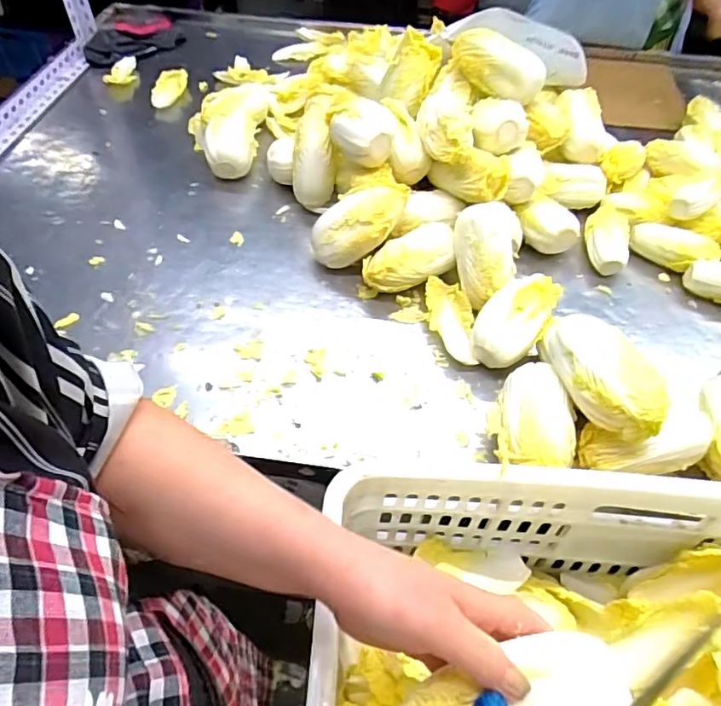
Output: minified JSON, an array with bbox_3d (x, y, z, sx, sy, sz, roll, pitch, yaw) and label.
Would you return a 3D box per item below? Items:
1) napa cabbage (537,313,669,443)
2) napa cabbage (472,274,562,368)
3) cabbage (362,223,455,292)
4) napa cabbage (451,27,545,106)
[{"bbox_3d":[0.236,0.018,0.560,0.058,0.087,0.168,-13,42,-12],"label":"napa cabbage"},{"bbox_3d":[0.187,-0.040,0.664,0.075,0.071,0.127,33,59,20],"label":"napa cabbage"},{"bbox_3d":[0.065,-0.126,0.732,0.137,0.063,0.074,-27,59,-21],"label":"cabbage"},{"bbox_3d":[0.197,-0.414,0.791,0.138,0.071,0.062,27,57,16],"label":"napa cabbage"}]

